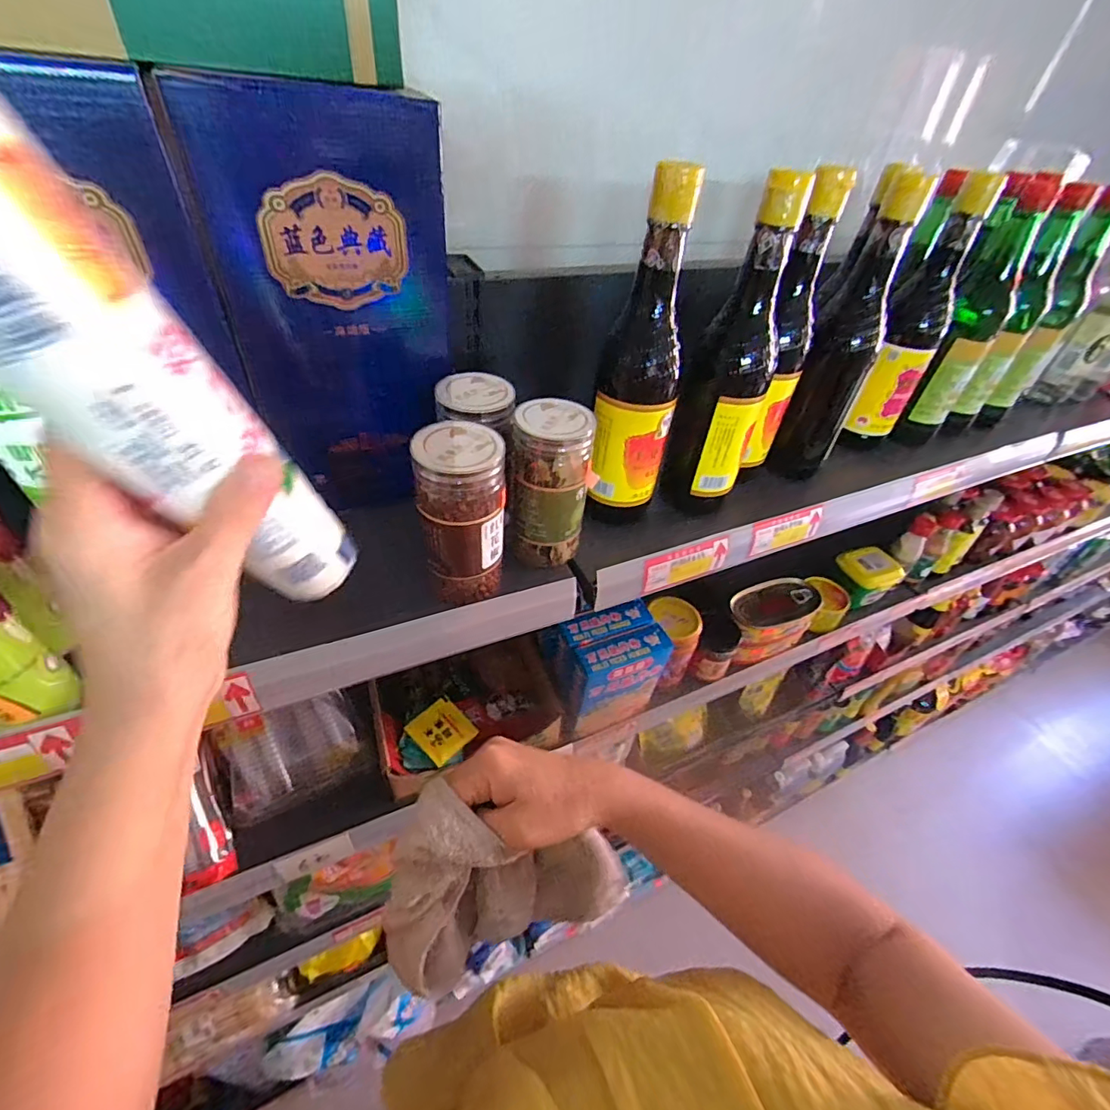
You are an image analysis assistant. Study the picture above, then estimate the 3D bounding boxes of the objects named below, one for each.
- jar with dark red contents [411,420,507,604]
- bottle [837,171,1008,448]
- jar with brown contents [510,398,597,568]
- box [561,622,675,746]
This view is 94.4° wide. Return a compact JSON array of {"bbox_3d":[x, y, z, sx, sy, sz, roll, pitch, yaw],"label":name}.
[{"bbox_3d":[-0.064,-0.026,0.358,0.056,0.116,0.051,-4,44,-11],"label":"jar with dark red contents"},{"bbox_3d":[0.383,-0.239,0.550,0.066,0.254,0.060,27,47,21],"label":"bottle"},{"bbox_3d":[-0.004,-0.052,0.394,0.059,0.117,0.049,6,43,-1],"label":"jar with brown contents"},{"bbox_3d":[0.065,0.149,0.587,0.118,0.132,0.038,-16,47,-22],"label":"box"}]

